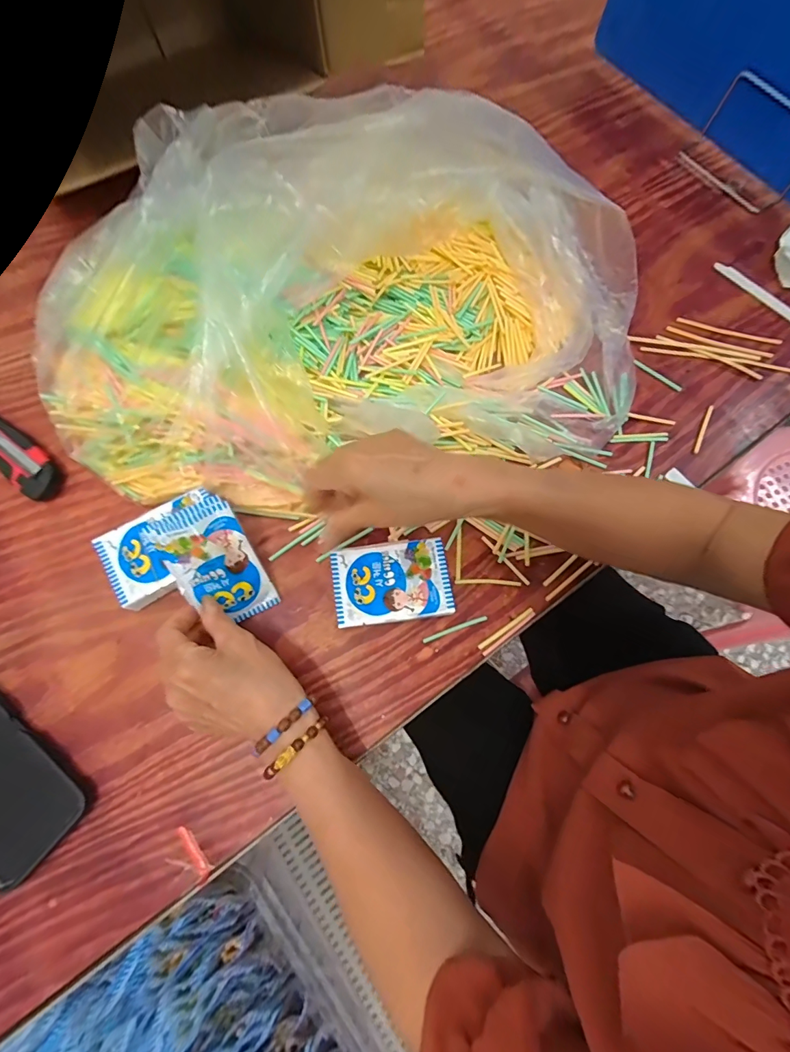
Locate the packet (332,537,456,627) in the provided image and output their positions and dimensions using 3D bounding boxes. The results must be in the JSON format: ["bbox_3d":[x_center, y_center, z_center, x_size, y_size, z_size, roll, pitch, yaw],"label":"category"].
[{"bbox_3d":[-0.003,0.052,0.377,0.102,0.024,0.069,-7,73,-4],"label":"packet"}]

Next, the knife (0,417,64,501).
[{"bbox_3d":[-0.389,-0.087,0.403,0.168,0.021,0.038,39,75,9],"label":"knife"}]

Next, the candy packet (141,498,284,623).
[{"bbox_3d":[-0.153,0.036,0.350,0.066,0.017,0.108,-27,107,-12],"label":"candy packet"}]

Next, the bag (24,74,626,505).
[{"bbox_3d":[-0.037,-0.204,0.390,0.585,0.145,0.324,-12,74,-6],"label":"bag"}]

